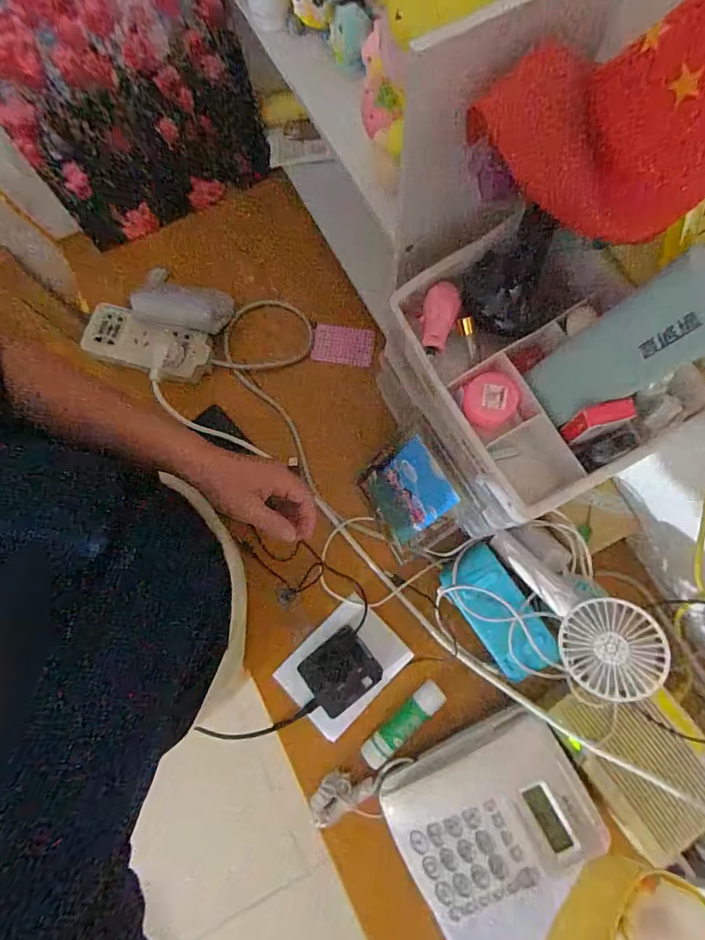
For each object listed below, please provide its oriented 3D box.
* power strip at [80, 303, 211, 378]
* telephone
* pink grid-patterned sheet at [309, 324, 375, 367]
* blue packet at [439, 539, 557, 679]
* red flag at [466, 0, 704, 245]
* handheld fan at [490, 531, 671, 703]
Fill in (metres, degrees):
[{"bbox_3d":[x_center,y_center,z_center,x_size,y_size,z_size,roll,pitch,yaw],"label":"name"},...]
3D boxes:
[{"bbox_3d":[-0.288,-0.178,0.638,0.165,0.027,0.070,13,78,4],"label":"power strip"},{"bbox_3d":[0.147,0.370,0.488,0.203,0.038,0.155,-28,78,-4],"label":"telephone"},{"bbox_3d":[-0.014,-0.181,0.660,0.088,0.010,0.058,10,78,4],"label":"pink grid-patterned sheet"},{"bbox_3d":[0.163,0.158,0.513,0.071,0.031,0.152,-36,79,-6],"label":"blue packet"},{"bbox_3d":[0.171,-0.199,0.193,0.116,0.251,0.048,20,78,-19],"label":"red flag"},{"bbox_3d":[0.226,0.143,0.479,0.085,0.032,0.193,-37,55,-6],"label":"handheld fan"}]

